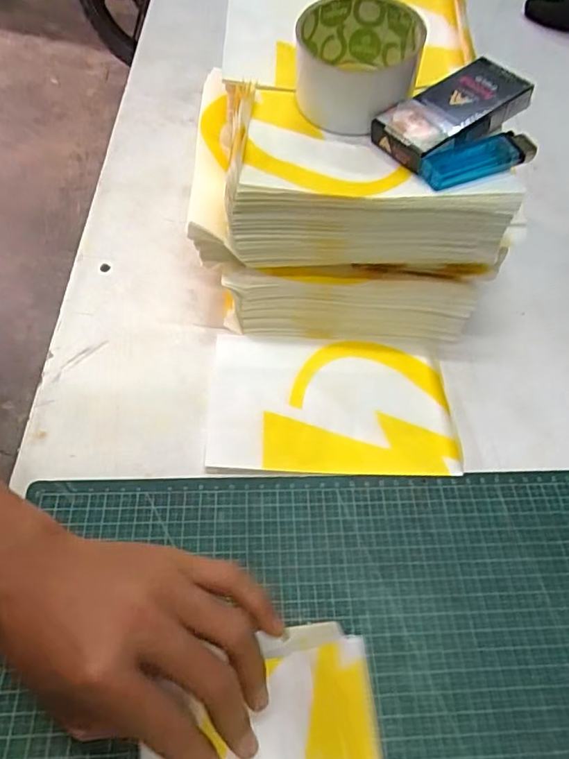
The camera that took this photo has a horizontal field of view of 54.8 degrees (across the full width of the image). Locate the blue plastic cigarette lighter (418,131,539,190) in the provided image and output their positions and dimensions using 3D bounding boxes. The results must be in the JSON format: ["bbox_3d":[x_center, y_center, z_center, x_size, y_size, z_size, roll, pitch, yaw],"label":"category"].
[{"bbox_3d":[0.124,-0.139,0.348,0.084,0.016,0.022,-21,59,-17],"label":"blue plastic cigarette lighter"}]

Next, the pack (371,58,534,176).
[{"bbox_3d":[0.110,-0.175,0.359,0.100,0.019,0.051,-31,62,-9],"label":"pack"}]

